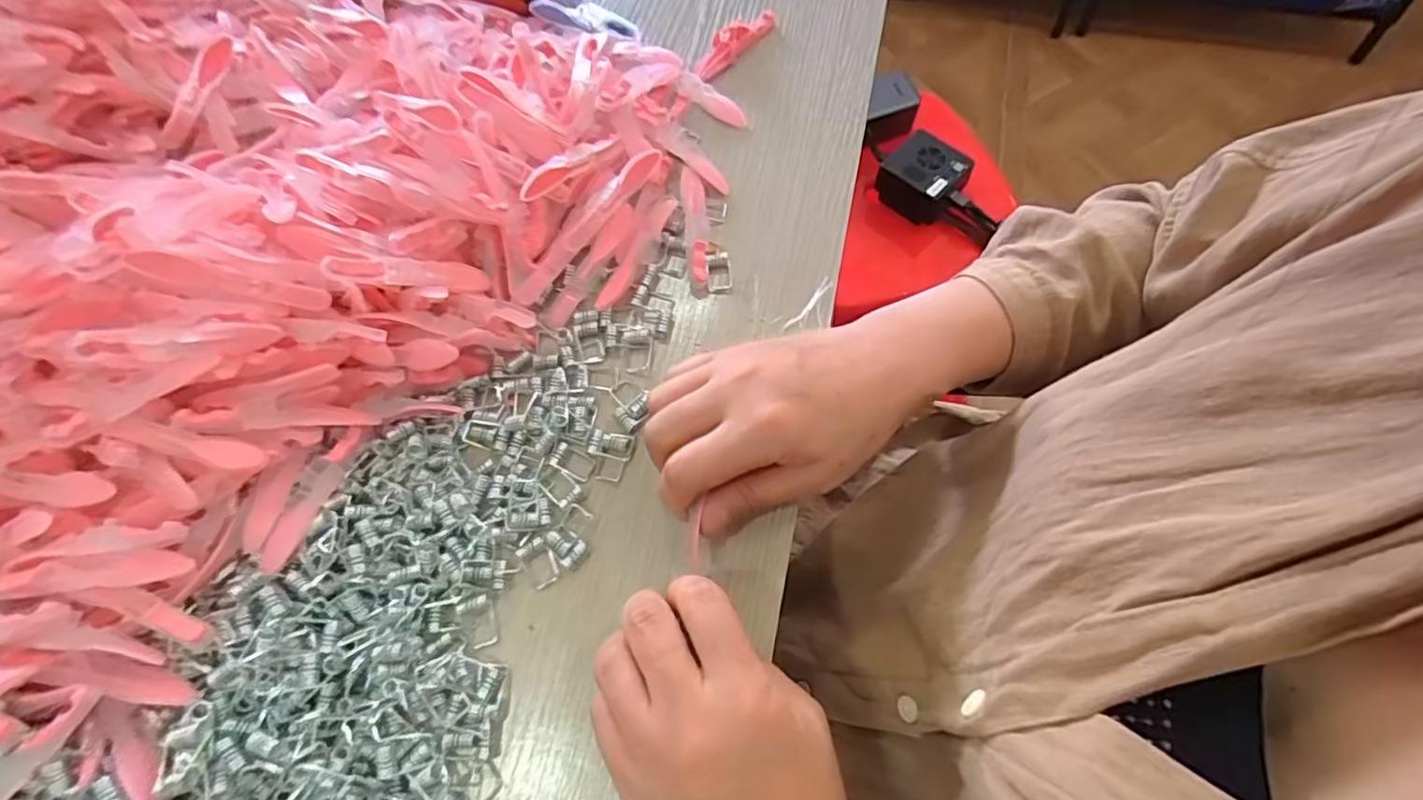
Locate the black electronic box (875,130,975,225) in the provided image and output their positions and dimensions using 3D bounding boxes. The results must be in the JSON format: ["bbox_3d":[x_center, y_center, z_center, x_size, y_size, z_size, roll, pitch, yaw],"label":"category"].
[{"bbox_3d":[0.235,-0.245,0.695,0.082,0.044,0.077,41,75,17],"label":"black electronic box"}]

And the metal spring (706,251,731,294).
[{"bbox_3d":[0.004,-0.072,0.353,0.013,0.005,0.026,-5,67,0],"label":"metal spring"}]

